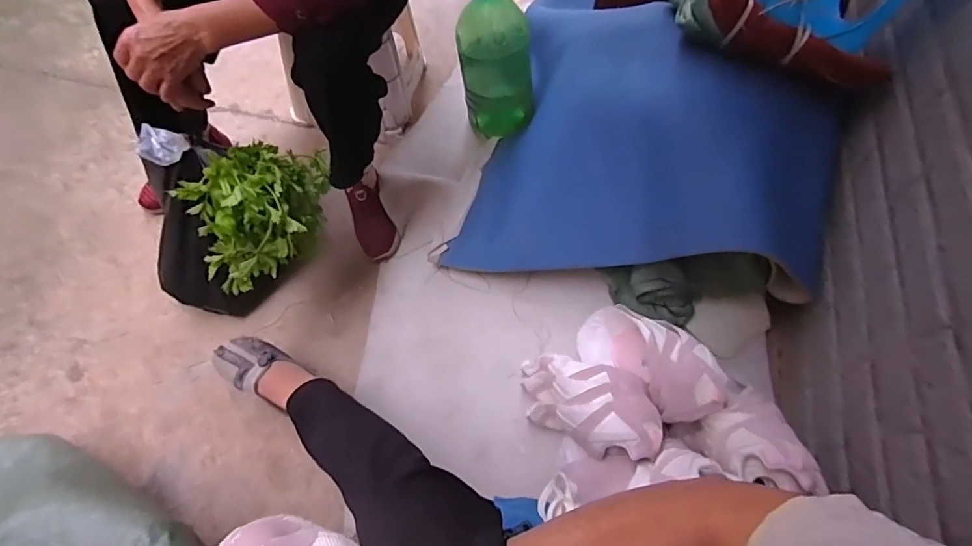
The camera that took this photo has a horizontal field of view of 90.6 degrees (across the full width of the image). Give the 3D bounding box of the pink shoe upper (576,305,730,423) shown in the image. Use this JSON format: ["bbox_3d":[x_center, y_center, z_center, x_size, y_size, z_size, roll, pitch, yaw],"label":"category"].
[{"bbox_3d":[0.265,0.140,0.829,0.105,0.119,0.298,-29,23,-15],"label":"pink shoe upper"}]

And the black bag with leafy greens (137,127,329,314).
[{"bbox_3d":[-0.431,-0.069,0.832,0.297,0.305,0.218,4,63,-3],"label":"black bag with leafy greens"}]

